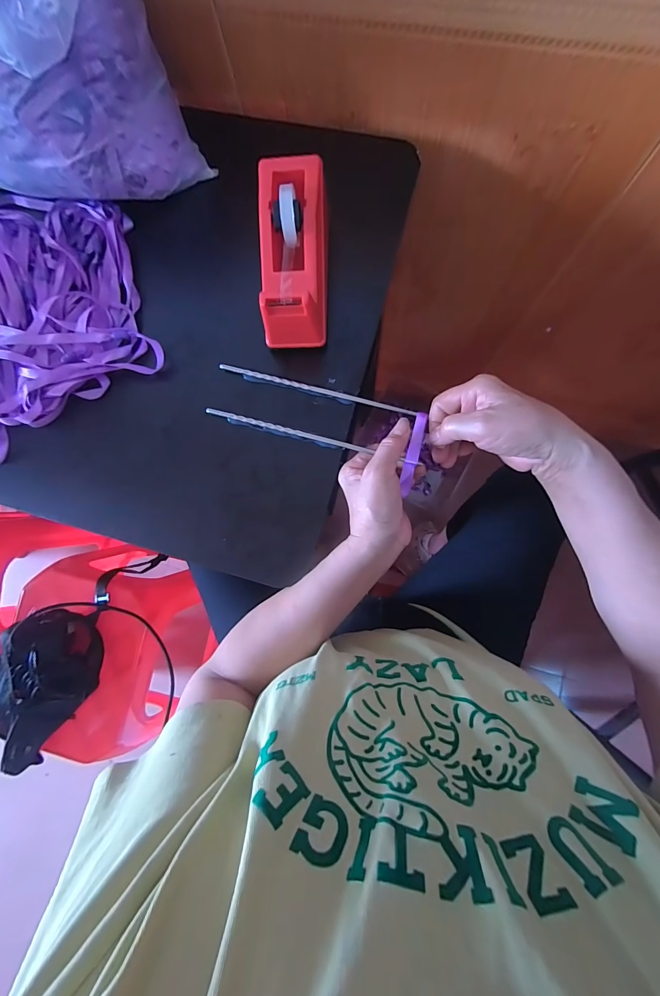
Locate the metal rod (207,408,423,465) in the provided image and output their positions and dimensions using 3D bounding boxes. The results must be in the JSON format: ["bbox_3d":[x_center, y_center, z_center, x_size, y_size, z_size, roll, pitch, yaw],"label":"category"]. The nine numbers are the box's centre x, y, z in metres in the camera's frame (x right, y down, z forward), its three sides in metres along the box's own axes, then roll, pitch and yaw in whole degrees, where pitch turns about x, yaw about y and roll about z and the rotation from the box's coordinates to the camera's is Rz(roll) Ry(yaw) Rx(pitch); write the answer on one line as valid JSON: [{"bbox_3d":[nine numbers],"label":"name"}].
[{"bbox_3d":[-0.019,-0.062,0.358,0.220,0.010,0.007,15,86,5],"label":"metal rod"}]

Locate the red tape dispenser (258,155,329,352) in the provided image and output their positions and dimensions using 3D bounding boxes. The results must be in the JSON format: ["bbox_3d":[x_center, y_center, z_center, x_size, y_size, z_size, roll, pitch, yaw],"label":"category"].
[{"bbox_3d":[-0.034,-0.227,0.338,0.062,0.070,0.155,2,84,5],"label":"red tape dispenser"}]

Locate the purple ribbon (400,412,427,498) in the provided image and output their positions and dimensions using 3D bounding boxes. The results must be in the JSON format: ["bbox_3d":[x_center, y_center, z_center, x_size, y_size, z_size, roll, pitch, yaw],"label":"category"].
[{"bbox_3d":[0.080,-0.042,0.345,0.012,0.007,0.081,11,95,6],"label":"purple ribbon"}]

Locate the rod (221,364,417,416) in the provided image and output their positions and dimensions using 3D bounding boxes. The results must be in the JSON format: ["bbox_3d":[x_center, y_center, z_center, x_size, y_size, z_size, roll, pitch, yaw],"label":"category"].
[{"bbox_3d":[-0.014,-0.110,0.362,0.203,0.004,0.006,16,86,6],"label":"rod"}]

